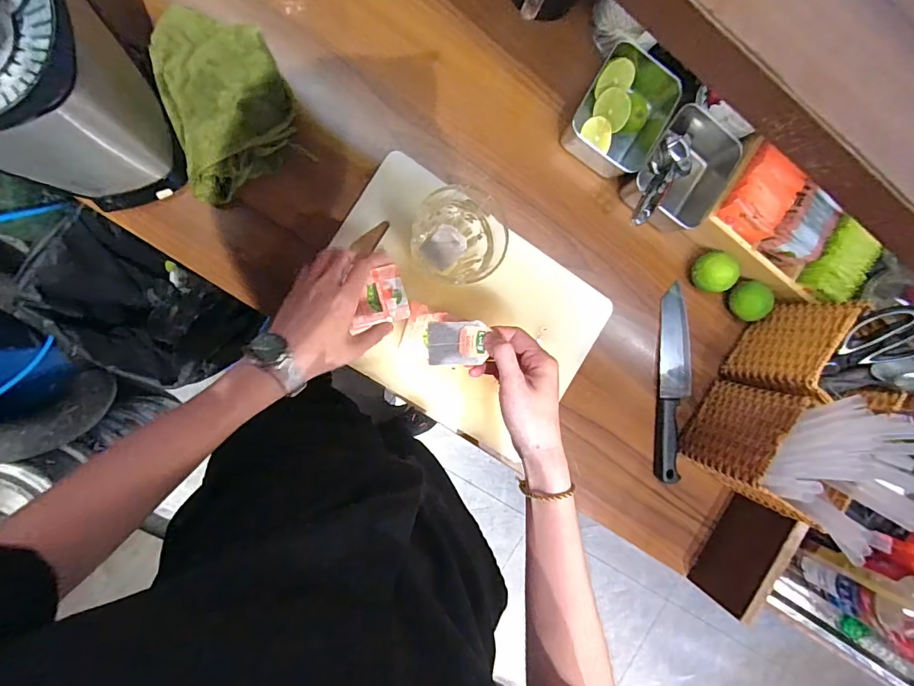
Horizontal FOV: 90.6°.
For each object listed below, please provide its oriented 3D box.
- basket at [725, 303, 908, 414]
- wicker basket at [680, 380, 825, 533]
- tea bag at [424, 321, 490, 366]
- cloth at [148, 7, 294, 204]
[{"bbox_3d":[0.461,0.031,0.585,0.118,0.140,0.125,36,86,-11],"label":"basket"},{"bbox_3d":[0.384,0.129,0.573,0.107,0.140,0.125,30,88,-11],"label":"wicker basket"},{"bbox_3d":[-0.001,0.000,0.405,0.053,0.009,0.038,-1,92,-8],"label":"tea bag"},{"bbox_3d":[-0.248,-0.264,0.491,0.127,0.053,0.198,-14,96,-10],"label":"cloth"}]

